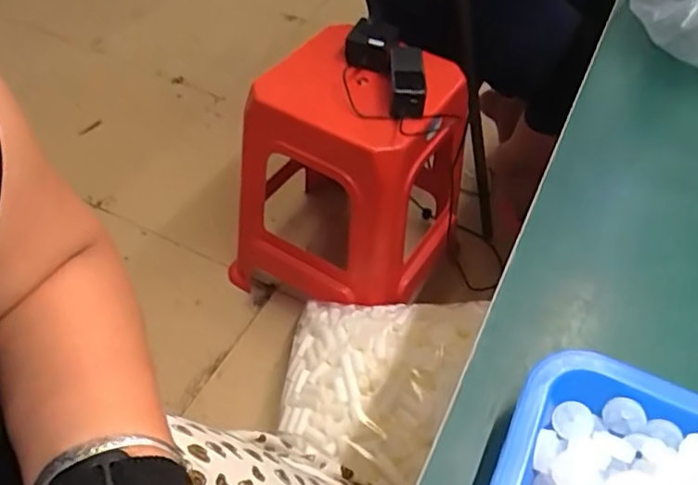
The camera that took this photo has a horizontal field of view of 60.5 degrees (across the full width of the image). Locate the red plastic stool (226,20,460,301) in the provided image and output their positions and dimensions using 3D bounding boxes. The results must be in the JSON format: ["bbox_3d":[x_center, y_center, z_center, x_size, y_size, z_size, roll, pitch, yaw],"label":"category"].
[{"bbox_3d":[0.008,-0.119,1.199,0.371,0.504,0.391,28,54,20],"label":"red plastic stool"}]

